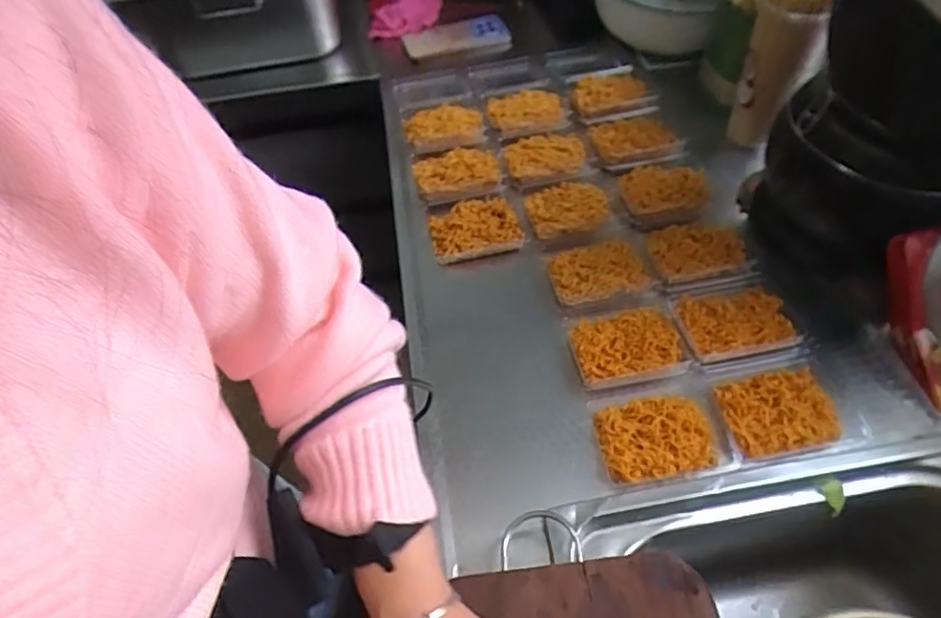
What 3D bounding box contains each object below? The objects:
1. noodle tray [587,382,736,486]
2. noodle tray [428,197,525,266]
[{"bbox_3d":[0.168,0.107,0.513,0.110,0.022,0.085,-10,54,-2],"label":"noodle tray"},{"bbox_3d":[0.004,-0.094,0.670,0.099,0.022,0.079,-11,54,-3],"label":"noodle tray"}]

